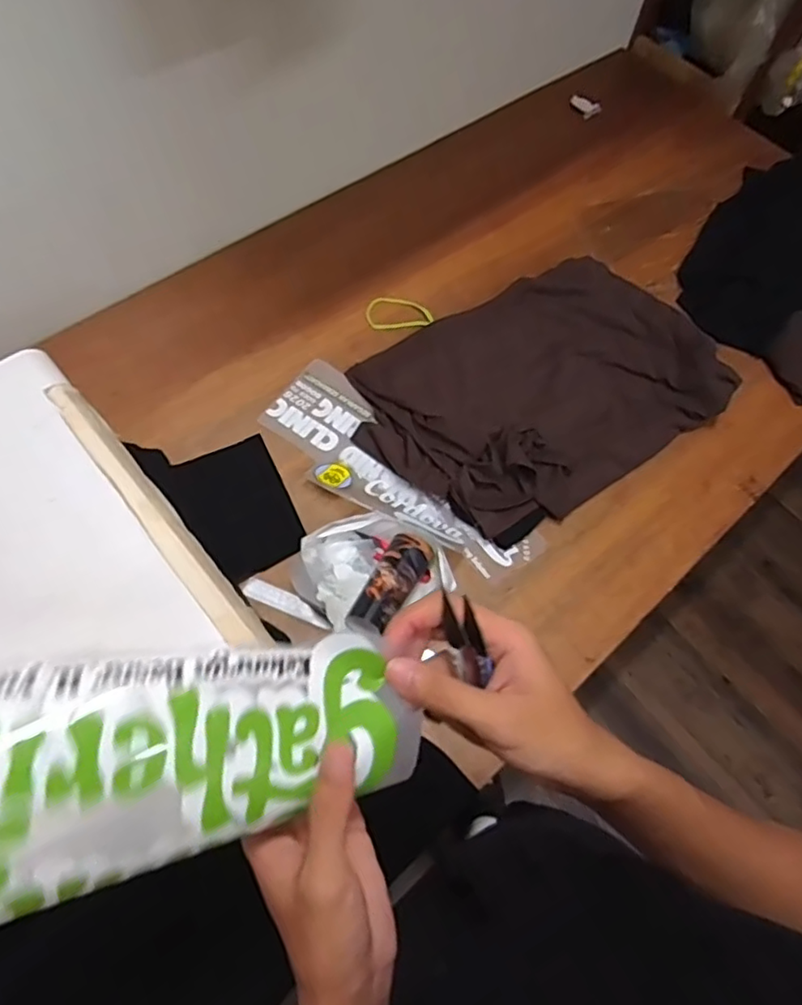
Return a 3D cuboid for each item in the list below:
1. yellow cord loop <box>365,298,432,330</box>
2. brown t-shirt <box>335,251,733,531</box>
[{"bbox_3d":[-0.004,-0.317,1.015,0.108,0.008,0.066,-5,65,-8],"label":"yellow cord loop"},{"bbox_3d":[0.208,-0.176,0.937,0.535,0.063,0.363,-28,71,-18],"label":"brown t-shirt"}]

